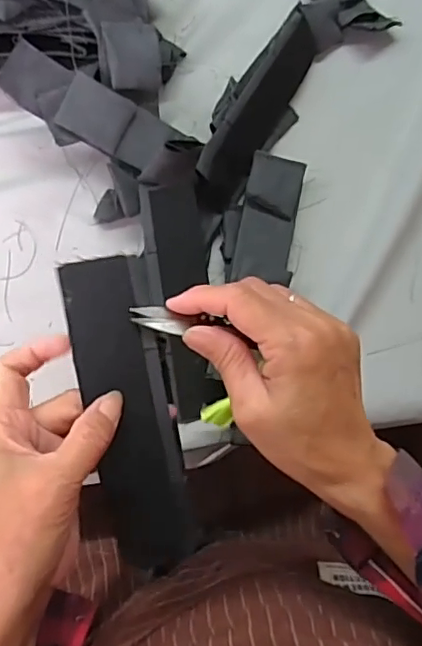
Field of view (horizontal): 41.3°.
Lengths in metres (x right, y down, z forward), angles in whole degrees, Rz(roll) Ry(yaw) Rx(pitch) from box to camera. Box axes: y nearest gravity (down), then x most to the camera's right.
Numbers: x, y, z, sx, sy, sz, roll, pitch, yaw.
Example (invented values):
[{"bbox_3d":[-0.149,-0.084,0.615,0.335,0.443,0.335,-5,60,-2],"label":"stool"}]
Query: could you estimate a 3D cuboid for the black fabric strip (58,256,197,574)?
[{"bbox_3d":[-0.044,0.058,0.315,0.046,0.014,0.185,-11,102,-5],"label":"black fabric strip"}]

